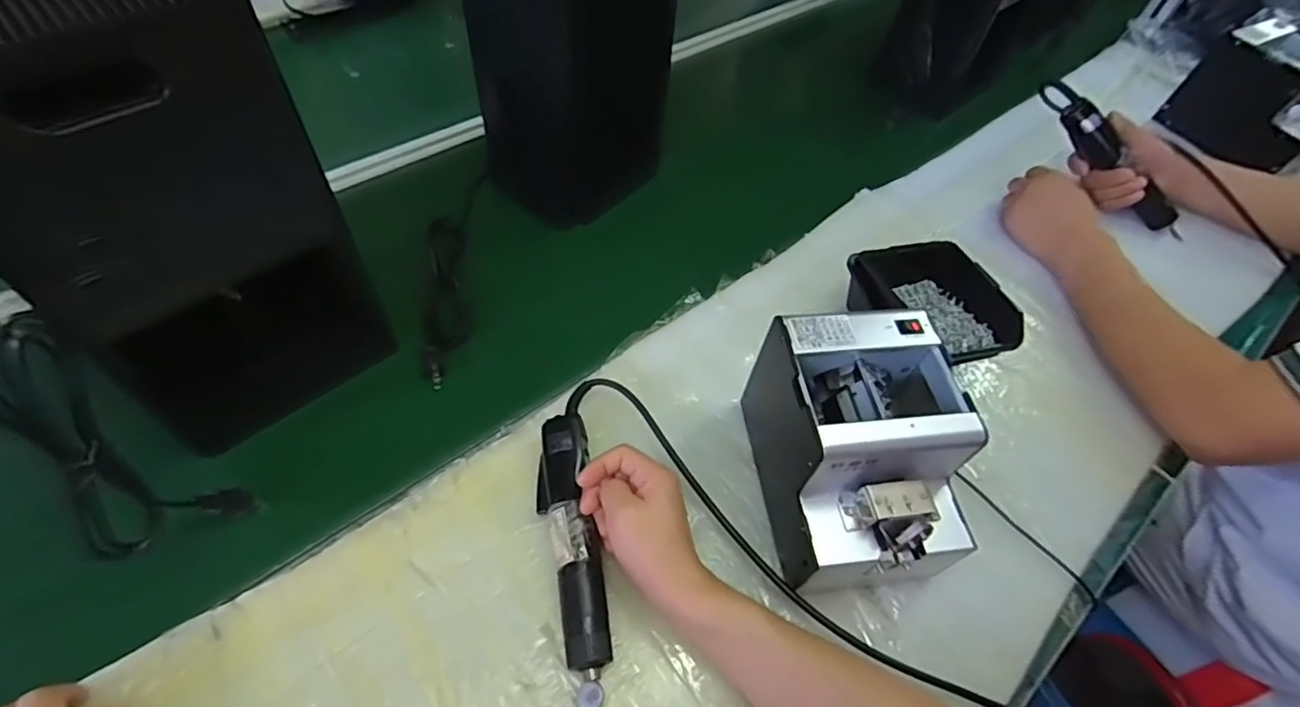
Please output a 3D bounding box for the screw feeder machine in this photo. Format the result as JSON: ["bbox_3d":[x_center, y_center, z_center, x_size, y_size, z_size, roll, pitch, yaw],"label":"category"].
[{"bbox_3d":[0.164,0.077,0.485,0.126,0.138,0.172,-3,54,-7],"label":"screw feeder machine"}]

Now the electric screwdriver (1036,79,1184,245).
[{"bbox_3d":[0.605,-0.251,0.791,0.045,0.049,0.259,-35,87,-26],"label":"electric screwdriver"}]

